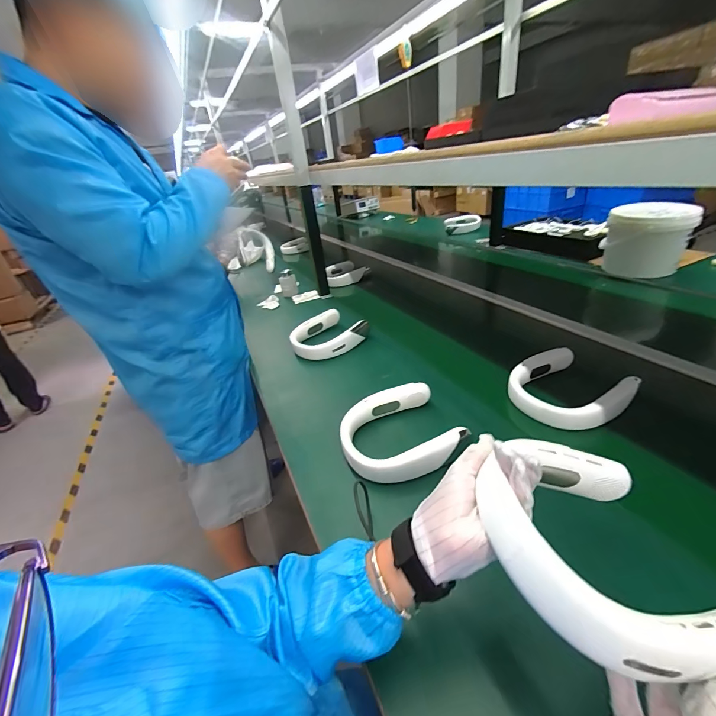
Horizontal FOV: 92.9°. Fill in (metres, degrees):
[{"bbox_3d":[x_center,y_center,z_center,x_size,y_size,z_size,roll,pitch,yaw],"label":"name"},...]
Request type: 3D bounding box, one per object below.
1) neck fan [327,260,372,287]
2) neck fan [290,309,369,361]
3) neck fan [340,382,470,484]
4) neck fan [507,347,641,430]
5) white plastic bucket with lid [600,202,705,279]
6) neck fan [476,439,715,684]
[{"bbox_3d":[-0.049,-0.388,1.547,0.202,0.067,0.167,-10,31,-3],"label":"neck fan"},{"bbox_3d":[-0.091,-0.062,0.979,0.188,0.061,0.203,21,42,39],"label":"neck fan"},{"bbox_3d":[0.070,0.136,0.611,0.201,0.061,0.194,-11,31,-4],"label":"neck fan"},{"bbox_3d":[0.401,0.060,0.658,0.188,0.056,0.182,-23,34,-22],"label":"neck fan"},{"bbox_3d":[0.969,-0.390,1.156,0.227,0.236,0.226,15,38,34],"label":"white plastic bucket with lid"},{"bbox_3d":[0.201,0.153,0.293,0.181,0.040,0.178,15,28,-9],"label":"neck fan"}]

